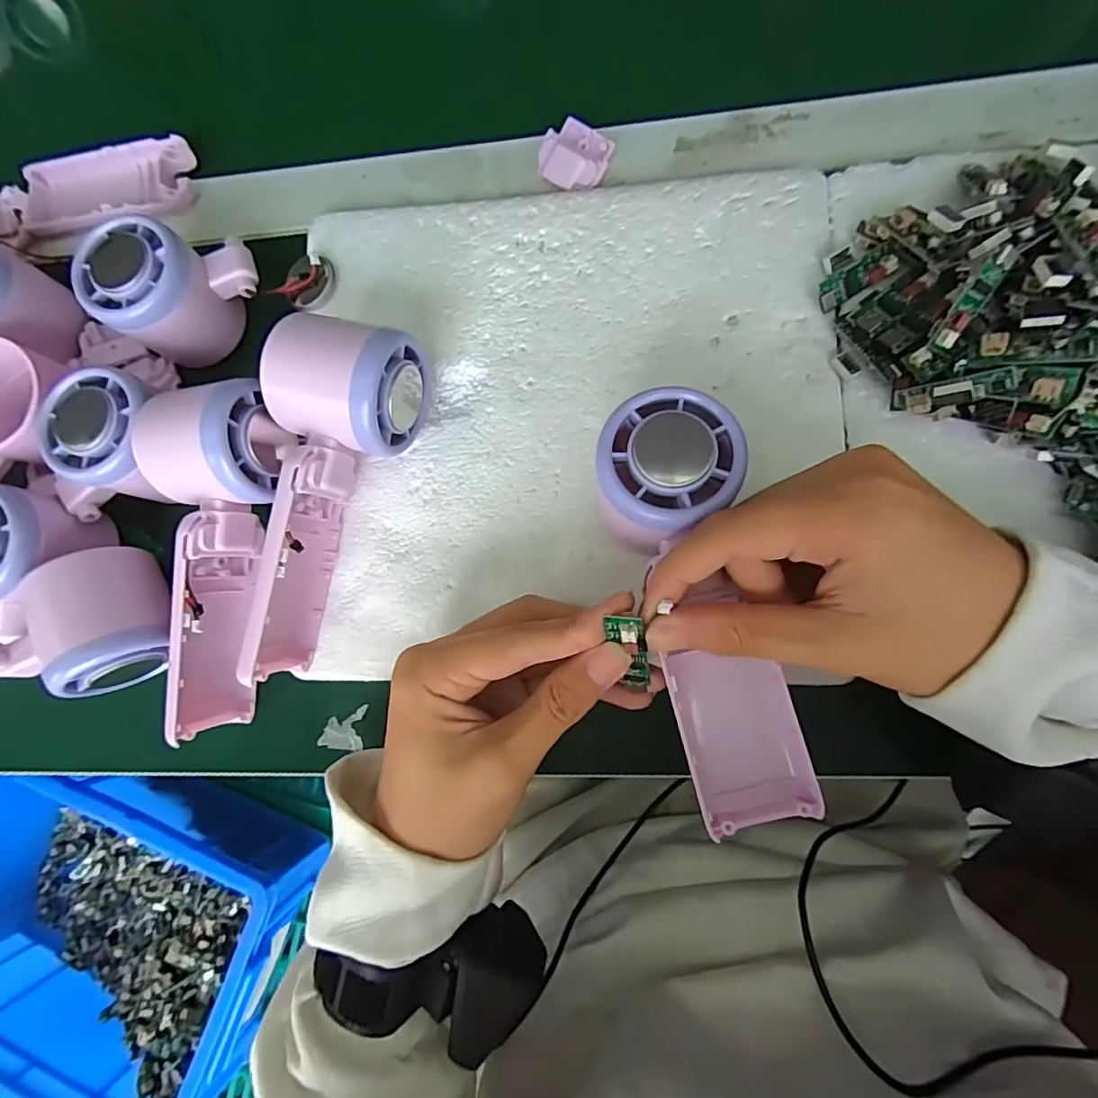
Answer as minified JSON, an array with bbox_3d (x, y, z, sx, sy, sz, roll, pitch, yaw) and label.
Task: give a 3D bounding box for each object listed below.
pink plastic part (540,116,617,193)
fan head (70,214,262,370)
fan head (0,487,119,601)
[{"bbox_3d":[0.014,-0.210,0.287,0.036,0.006,0.033,31,87,10],"label":"pink plastic part"},{"bbox_3d":[-0.193,-0.137,0.281,0.057,0.051,0.073,44,90,10],"label":"fan head"},{"bbox_3d":[-0.264,-0.001,0.266,0.052,0.053,0.051,2,83,7],"label":"fan head"}]

